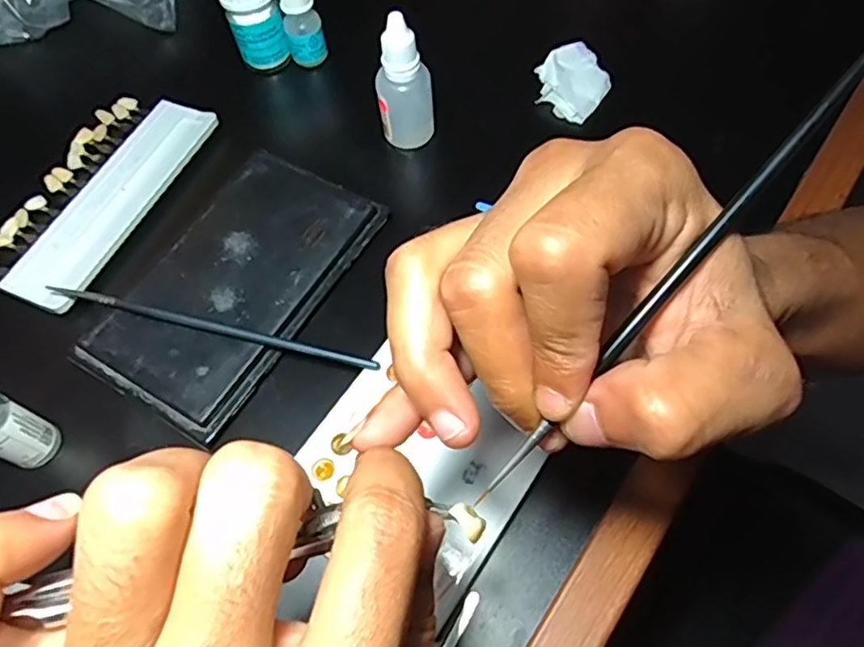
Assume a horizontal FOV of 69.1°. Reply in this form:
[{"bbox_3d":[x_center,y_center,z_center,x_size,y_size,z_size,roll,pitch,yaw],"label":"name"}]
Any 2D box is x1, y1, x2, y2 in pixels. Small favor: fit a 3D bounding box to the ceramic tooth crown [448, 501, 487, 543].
[{"bbox_3d":[0.010,0.055,0.175,0.011,0.004,0.007,37,69,20],"label":"ceramic tooth crown"}]

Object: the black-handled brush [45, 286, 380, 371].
[{"bbox_3d":[-0.108,0.002,0.306,0.170,0.005,0.006,13,63,10],"label":"black-handled brush"}]

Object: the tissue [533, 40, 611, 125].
[{"bbox_3d":[0.085,-0.147,0.380,0.040,0.018,0.040,29,67,17],"label":"tissue"}]

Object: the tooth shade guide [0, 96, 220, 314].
[{"bbox_3d":[-0.193,-0.077,0.363,0.075,0.017,0.147,17,63,12],"label":"tooth shade guide"}]

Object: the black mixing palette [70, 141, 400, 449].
[{"bbox_3d":[-0.101,-0.023,0.324,0.086,0.009,0.151,27,66,16],"label":"black mixing palette"}]

